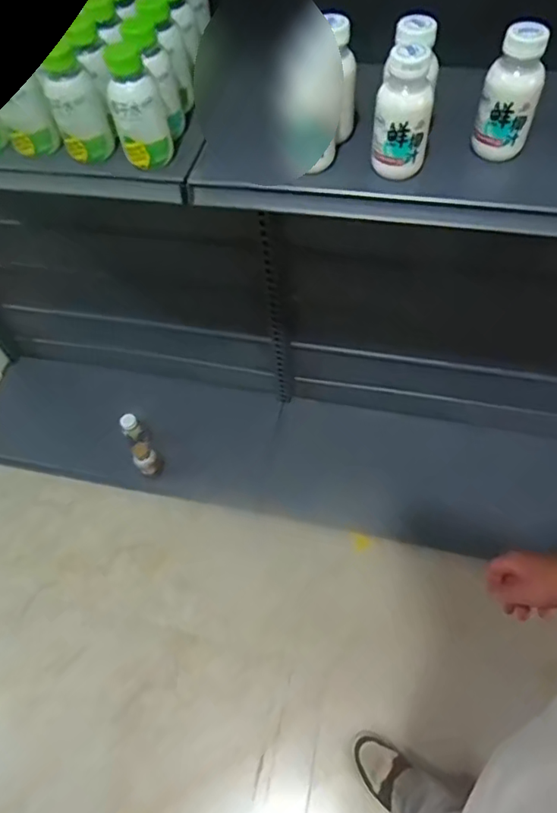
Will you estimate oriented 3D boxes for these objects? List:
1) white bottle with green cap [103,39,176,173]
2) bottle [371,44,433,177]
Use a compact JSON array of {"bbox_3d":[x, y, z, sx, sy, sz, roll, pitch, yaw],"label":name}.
[{"bbox_3d":[-0.166,-0.352,0.631,0.064,0.123,0.060,-16,57,-6],"label":"white bottle with green cap"},{"bbox_3d":[0.136,-0.318,0.581,0.057,0.129,0.059,10,58,11],"label":"bottle"}]

